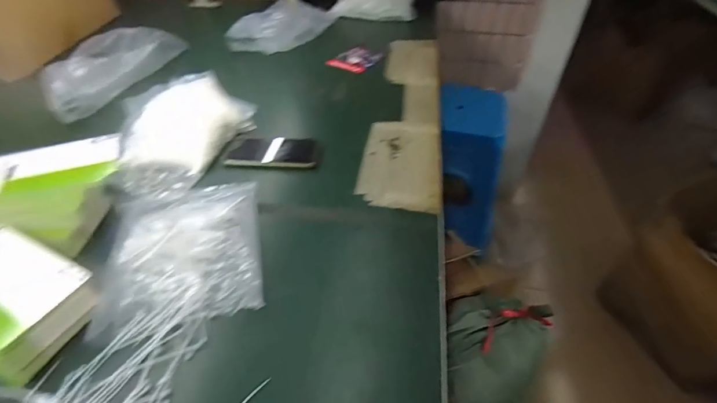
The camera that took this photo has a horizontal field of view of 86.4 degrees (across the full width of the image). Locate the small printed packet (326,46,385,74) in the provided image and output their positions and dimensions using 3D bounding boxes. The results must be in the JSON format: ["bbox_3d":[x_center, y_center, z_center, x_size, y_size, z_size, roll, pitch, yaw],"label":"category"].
[{"bbox_3d":[-0.008,-0.358,0.957,0.103,0.016,0.109,25,51,17],"label":"small printed packet"}]

